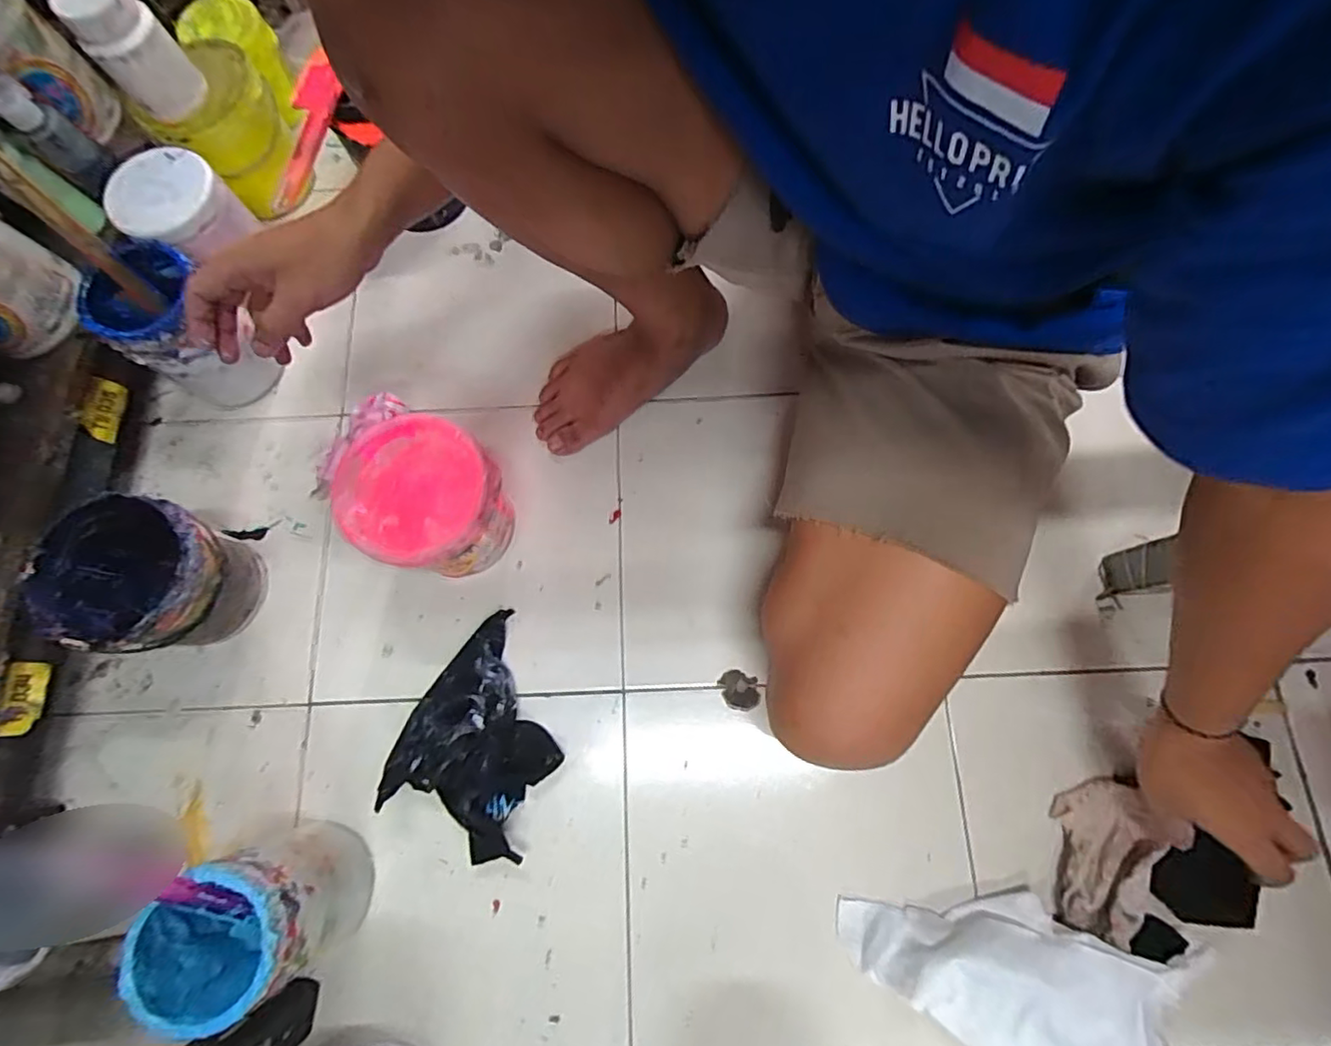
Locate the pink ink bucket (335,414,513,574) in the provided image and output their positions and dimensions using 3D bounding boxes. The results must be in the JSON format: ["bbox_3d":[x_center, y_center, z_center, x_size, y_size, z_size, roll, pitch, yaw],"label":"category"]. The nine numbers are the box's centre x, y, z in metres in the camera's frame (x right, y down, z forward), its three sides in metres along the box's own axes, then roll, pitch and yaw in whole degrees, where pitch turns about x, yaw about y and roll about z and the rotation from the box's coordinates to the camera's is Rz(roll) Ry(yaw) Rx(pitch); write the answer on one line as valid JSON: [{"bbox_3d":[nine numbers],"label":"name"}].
[{"bbox_3d":[-0.208,-0.012,0.547,0.130,0.131,0.118,40,79,11],"label":"pink ink bucket"}]

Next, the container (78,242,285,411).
[{"bbox_3d":[-0.462,-0.182,0.590,0.096,0.152,0.096,0,74,0],"label":"container"}]

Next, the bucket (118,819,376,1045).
[{"bbox_3d":[-0.306,0.296,0.456,0.095,0.139,0.098,0,74,0],"label":"bucket"}]

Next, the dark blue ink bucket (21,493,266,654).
[{"bbox_3d":[-0.447,0.051,0.533,0.131,0.120,0.124,15,74,4],"label":"dark blue ink bucket"}]

